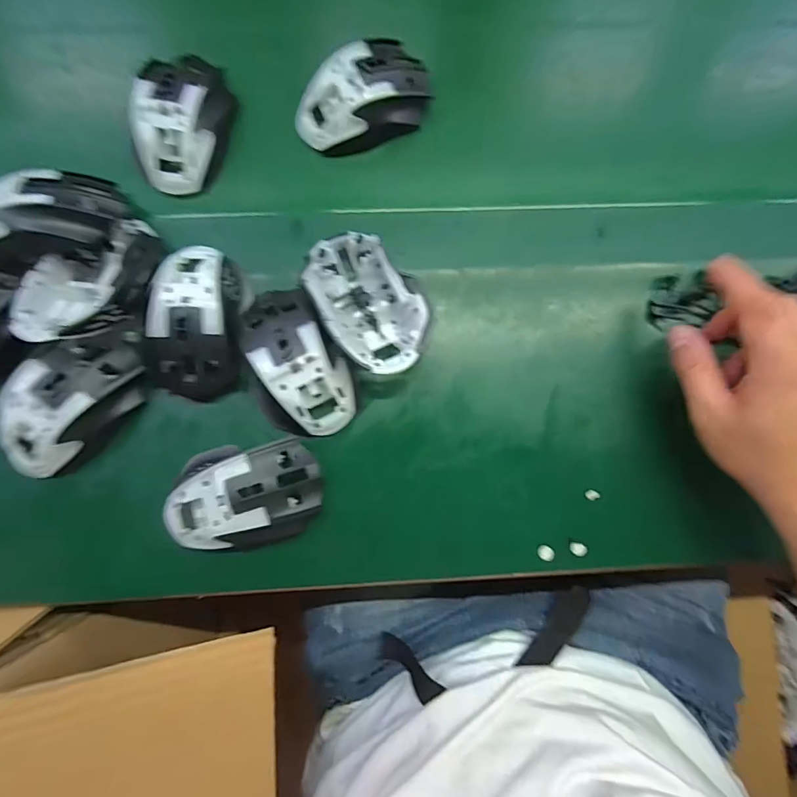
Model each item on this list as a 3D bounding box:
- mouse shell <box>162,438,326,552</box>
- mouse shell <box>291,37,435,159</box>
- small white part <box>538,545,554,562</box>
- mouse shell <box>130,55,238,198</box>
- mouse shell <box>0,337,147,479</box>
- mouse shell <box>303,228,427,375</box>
[{"bbox_3d":[-0.113,0.074,0.317,0.112,0.035,0.076,-10,83,-3],"label":"mouse shell"},{"bbox_3d":[-0.029,-0.252,0.359,0.114,0.036,0.069,-21,84,-5],"label":"mouse shell"},{"bbox_3d":[0.117,0.122,0.339,0.013,0.004,0.011,34,83,2],"label":"small white part"},{"bbox_3d":[-0.174,-0.225,0.350,0.066,0.038,0.110,5,83,-1],"label":"mouse shell"},{"bbox_3d":[-0.243,0.002,0.317,0.068,0.040,0.115,43,83,3],"label":"mouse shell"},{"bbox_3d":[-0.023,-0.072,0.333,0.074,0.041,0.113,-37,86,-6],"label":"mouse shell"}]

